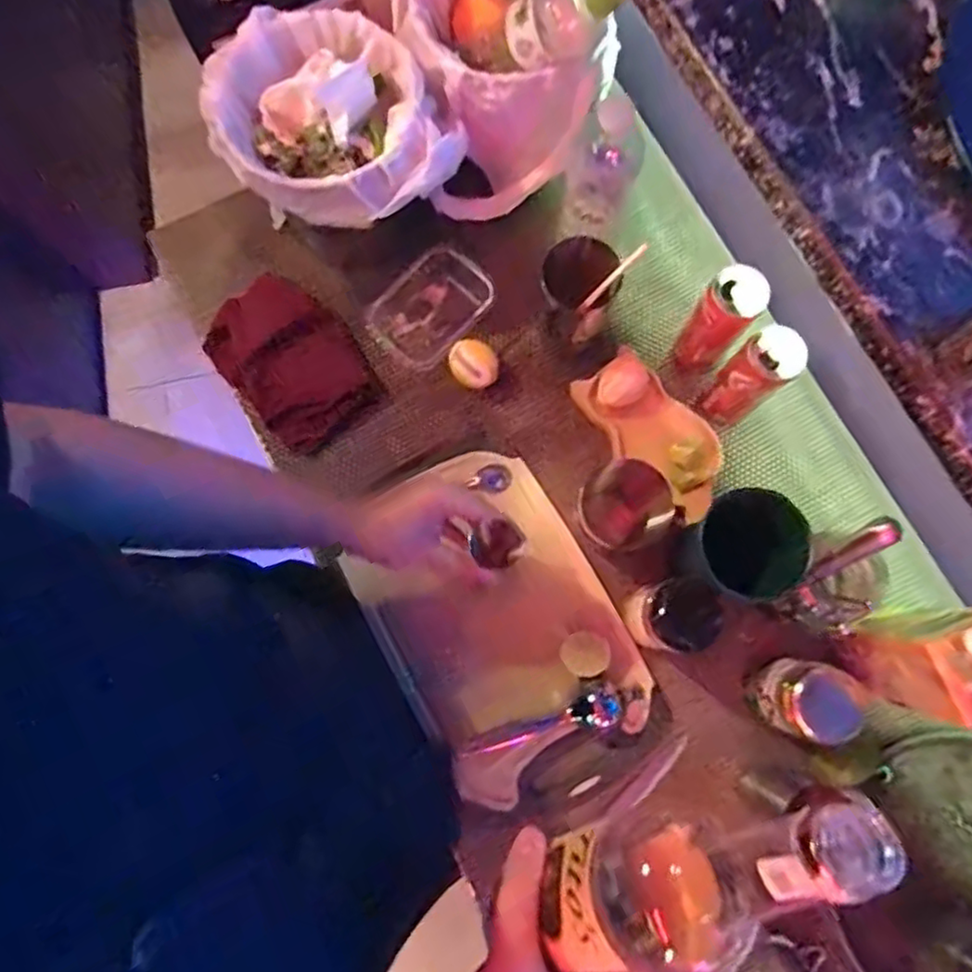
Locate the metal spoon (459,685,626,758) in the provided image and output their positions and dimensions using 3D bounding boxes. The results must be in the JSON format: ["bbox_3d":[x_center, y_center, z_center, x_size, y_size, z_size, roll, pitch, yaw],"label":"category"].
[{"bbox_3d":[0.060,0.245,0.671,0.170,0.015,0.038,-19,79,-3],"label":"metal spoon"}]

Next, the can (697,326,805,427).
[{"bbox_3d":[0.274,-0.108,0.695,0.054,0.150,0.058,0,78,1],"label":"can"}]

